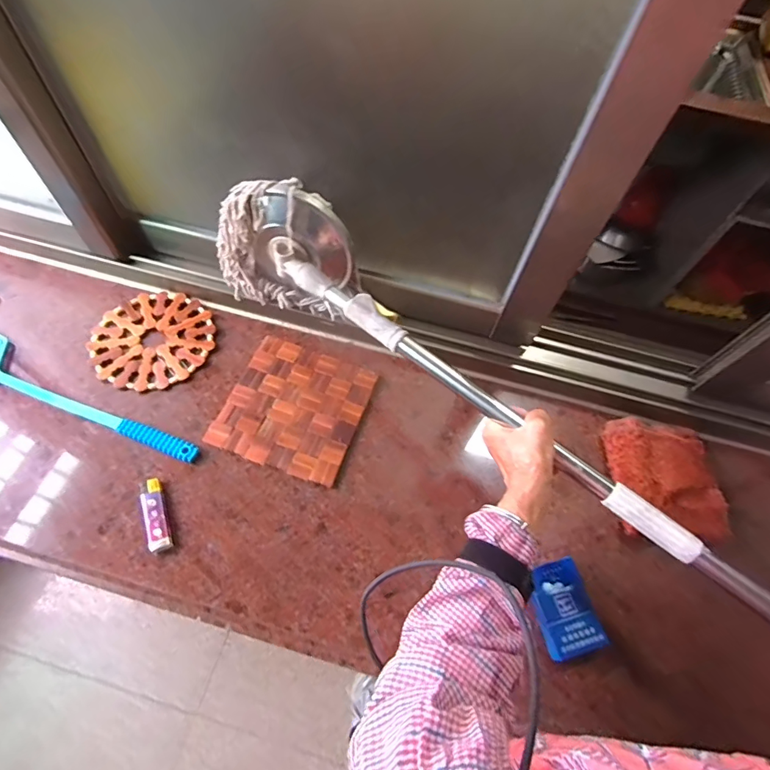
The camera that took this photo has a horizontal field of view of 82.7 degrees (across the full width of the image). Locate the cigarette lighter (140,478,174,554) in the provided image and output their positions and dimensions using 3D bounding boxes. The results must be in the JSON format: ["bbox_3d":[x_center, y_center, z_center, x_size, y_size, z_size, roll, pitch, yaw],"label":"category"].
[{"bbox_3d":[-0.259,0.146,0.494,0.022,0.012,0.081,-19,63,-15],"label":"cigarette lighter"}]

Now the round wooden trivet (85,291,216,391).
[{"bbox_3d":[-0.322,-0.065,0.611,0.160,0.008,0.155,2,60,-3],"label":"round wooden trivet"}]

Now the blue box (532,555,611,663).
[{"bbox_3d":[0.189,0.239,0.468,0.061,0.025,0.088,-9,61,-9],"label":"blue box"}]

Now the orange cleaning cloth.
[{"bbox_3d":[0.347,0.115,0.546,0.126,0.033,0.147,7,59,-1],"label":"orange cleaning cloth"}]

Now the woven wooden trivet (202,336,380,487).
[{"bbox_3d":[-0.116,0.026,0.574,0.168,0.010,0.172,19,60,6],"label":"woven wooden trivet"}]

